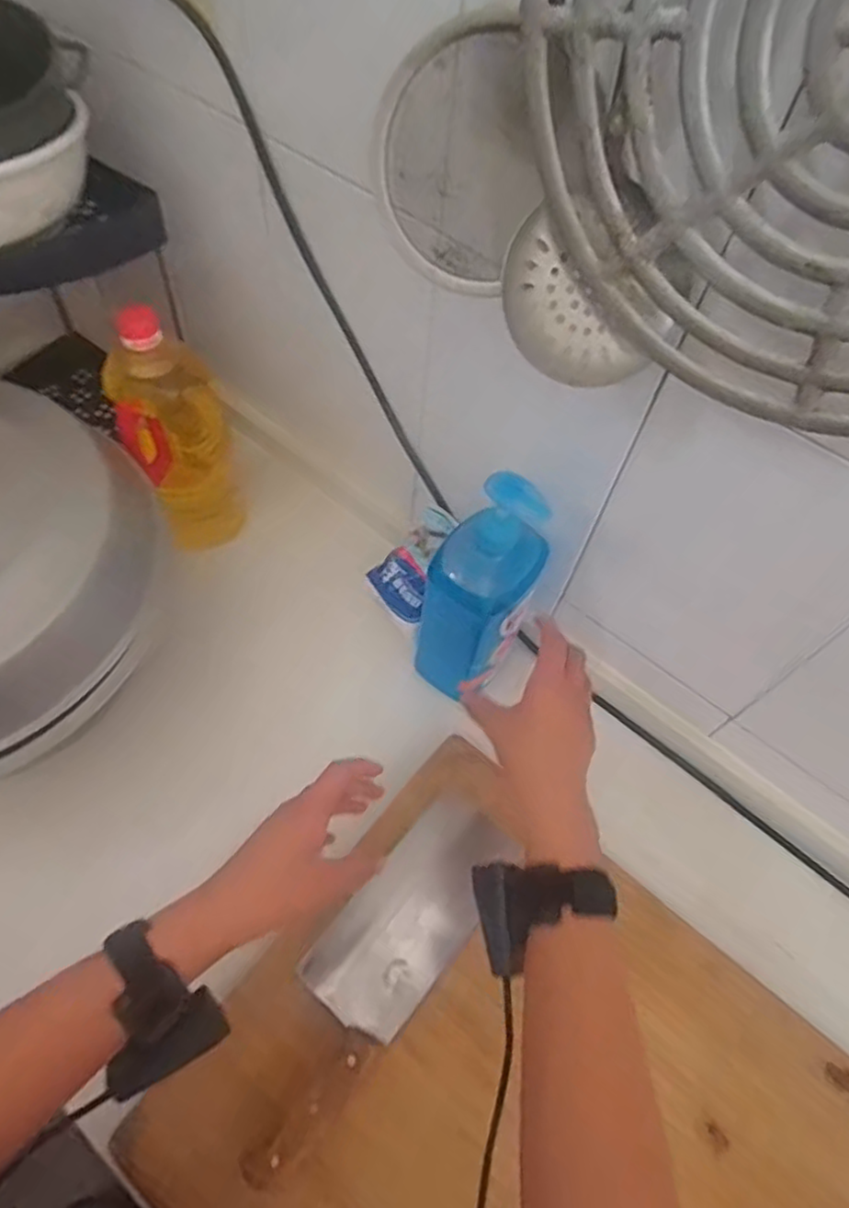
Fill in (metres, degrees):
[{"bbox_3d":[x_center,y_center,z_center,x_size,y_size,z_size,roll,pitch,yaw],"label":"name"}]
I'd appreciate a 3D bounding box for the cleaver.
[{"bbox_3d":[-0.043,0.305,0.582,0.096,0.028,0.311,37,63,16],"label":"cleaver"}]

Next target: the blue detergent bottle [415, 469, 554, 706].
[{"bbox_3d":[0.051,-0.015,0.624,0.087,0.248,0.060,25,39,10],"label":"blue detergent bottle"}]

